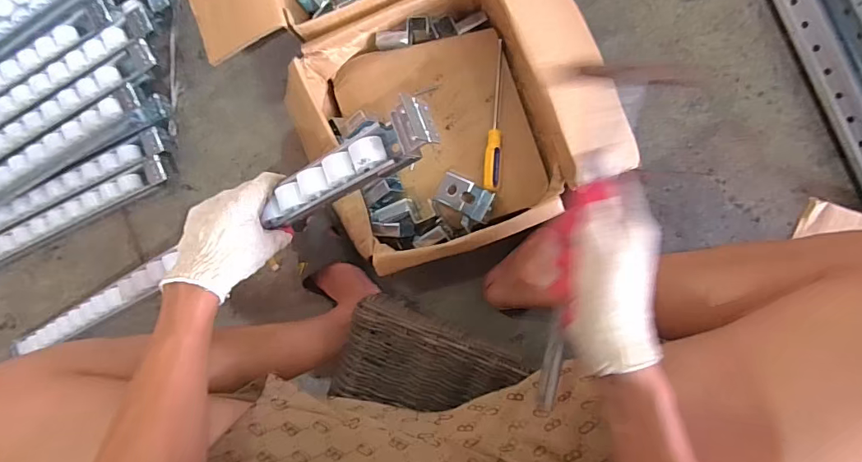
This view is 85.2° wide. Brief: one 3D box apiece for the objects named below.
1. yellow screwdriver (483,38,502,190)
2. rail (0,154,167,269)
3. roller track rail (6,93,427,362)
[{"bbox_3d":[0.092,-0.166,0.668,0.023,0.024,0.214,3,90,7],"label":"yellow screwdriver"},{"bbox_3d":[-0.855,0.078,0.840,0.928,0.058,0.049,-24,87,7],"label":"rail"},{"bbox_3d":[-0.334,0.040,0.607,0.815,0.039,0.053,-23,87,26],"label":"roller track rail"}]

